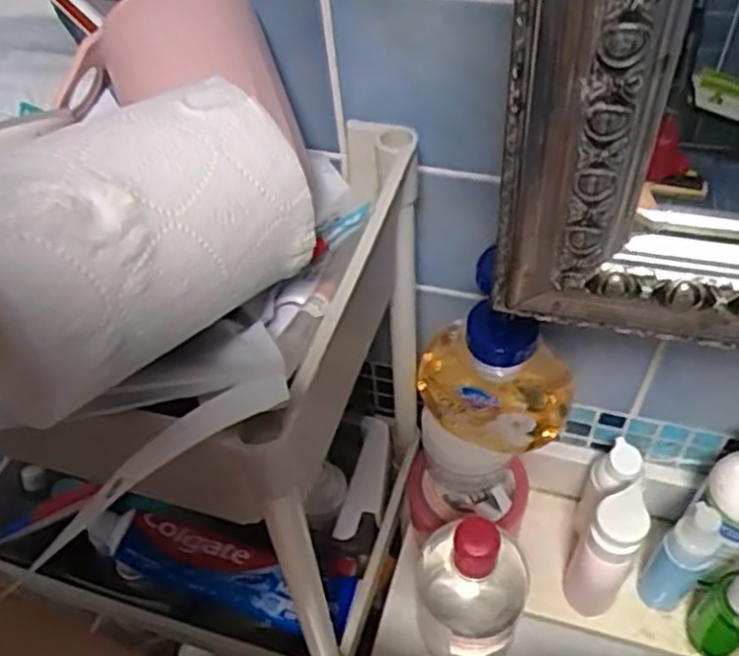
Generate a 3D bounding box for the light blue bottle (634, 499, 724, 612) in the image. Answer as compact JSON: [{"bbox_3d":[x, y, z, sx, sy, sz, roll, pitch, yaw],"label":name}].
[{"bbox_3d":[0.215,0.161,0.506,0.028,0.133,0.030,-3,51,3],"label":"light blue bottle"}]

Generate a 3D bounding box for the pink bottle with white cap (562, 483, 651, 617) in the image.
[{"bbox_3d":[0.161,0.158,0.503,0.037,0.130,0.043,31,60,26],"label":"pink bottle with white cap"}]

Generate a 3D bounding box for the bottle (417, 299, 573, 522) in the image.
[{"bbox_3d":[0.081,0.054,0.492,0.093,0.184,0.066,15,54,16],"label":"bottle"}]

